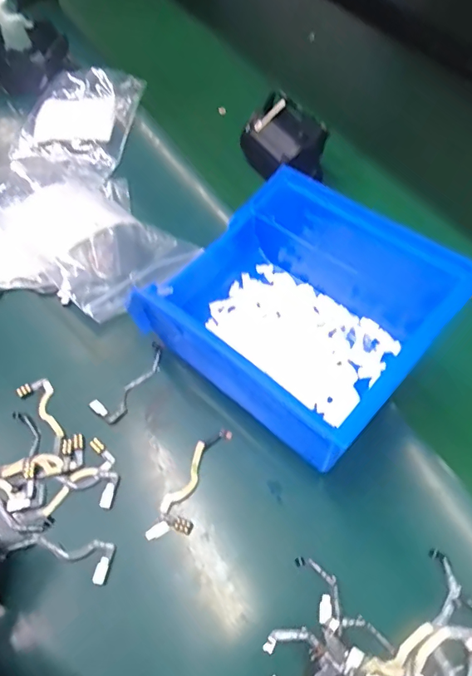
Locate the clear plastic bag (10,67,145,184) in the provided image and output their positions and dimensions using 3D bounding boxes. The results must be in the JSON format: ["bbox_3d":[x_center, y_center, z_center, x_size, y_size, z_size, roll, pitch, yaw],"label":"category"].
[{"bbox_3d":[-0.141,-0.201,0.411,0.097,0.019,0.128,6,57,6],"label":"clear plastic bag"}]

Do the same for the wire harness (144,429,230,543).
[{"bbox_3d":[-0.021,0.072,0.233,0.018,0.004,0.062,21,60,15],"label":"wire harness"}]

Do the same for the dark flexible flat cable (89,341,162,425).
[{"bbox_3d":[-0.058,0.025,0.266,0.017,0.005,0.053,31,63,20],"label":"dark flexible flat cable"}]

